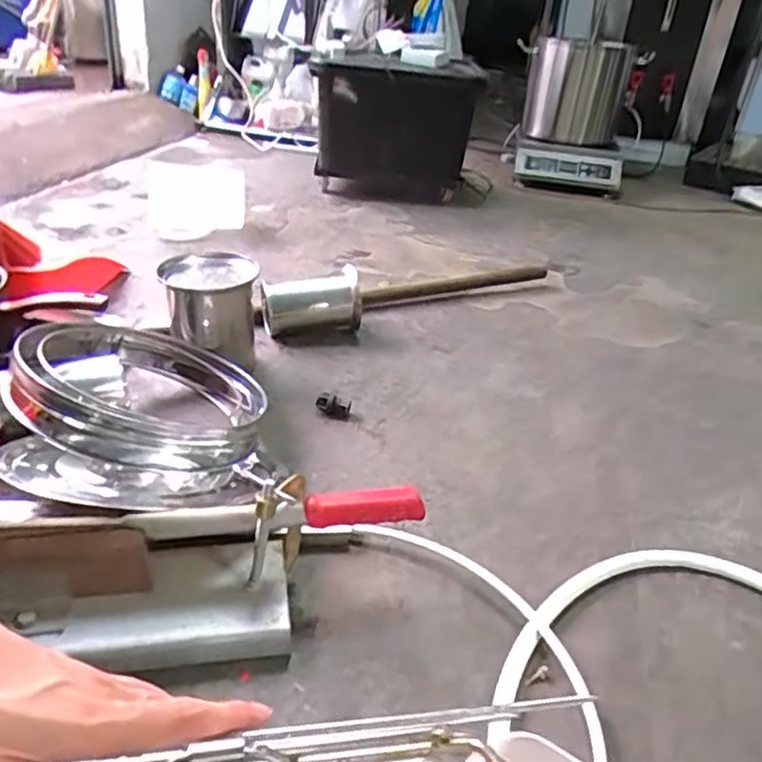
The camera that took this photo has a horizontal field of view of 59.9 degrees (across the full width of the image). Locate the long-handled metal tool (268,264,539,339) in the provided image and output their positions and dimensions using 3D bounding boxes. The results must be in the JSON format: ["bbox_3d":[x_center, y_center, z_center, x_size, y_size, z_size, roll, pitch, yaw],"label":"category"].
[{"bbox_3d":[0.069,-0.201,1.319,0.651,0.101,0.154,-21,41,-37],"label":"long-handled metal tool"}]

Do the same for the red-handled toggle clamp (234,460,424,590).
[{"bbox_3d":[-0.049,0.128,0.659,0.175,0.101,0.054,-5,33,-18],"label":"red-handled toggle clamp"}]

